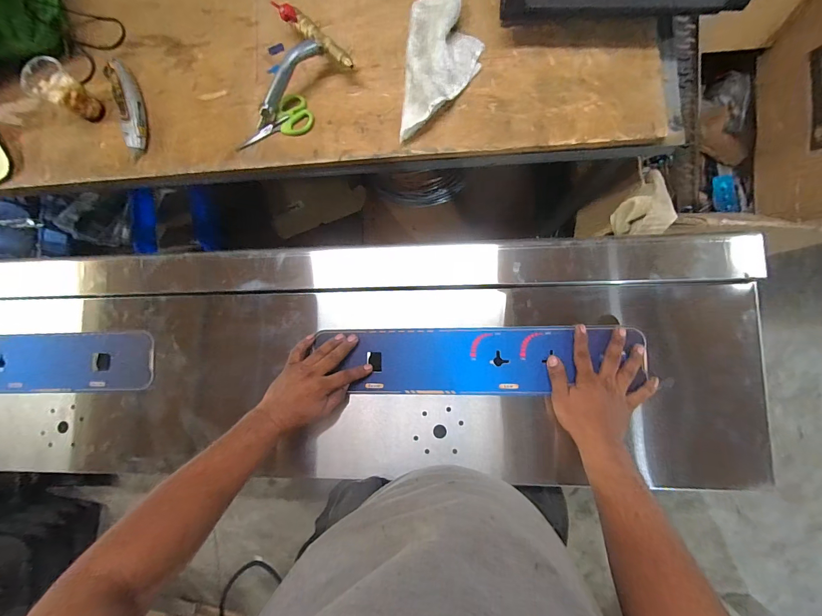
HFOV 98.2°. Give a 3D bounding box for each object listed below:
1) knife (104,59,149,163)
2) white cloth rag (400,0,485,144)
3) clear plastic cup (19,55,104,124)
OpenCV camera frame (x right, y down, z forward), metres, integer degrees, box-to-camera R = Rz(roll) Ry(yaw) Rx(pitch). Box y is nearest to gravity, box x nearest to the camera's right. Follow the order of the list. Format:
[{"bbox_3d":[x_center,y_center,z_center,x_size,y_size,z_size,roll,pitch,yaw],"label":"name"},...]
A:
[{"bbox_3d":[-0.454,-0.325,0.571,0.046,0.015,0.164,-19,84,3],"label":"knife"},{"bbox_3d":[0.046,-0.364,0.516,0.110,0.036,0.241,6,86,5],"label":"white cloth rag"},{"bbox_3d":[-0.540,-0.340,0.553,0.056,0.072,0.062,27,88,6],"label":"clear plastic cup"}]

